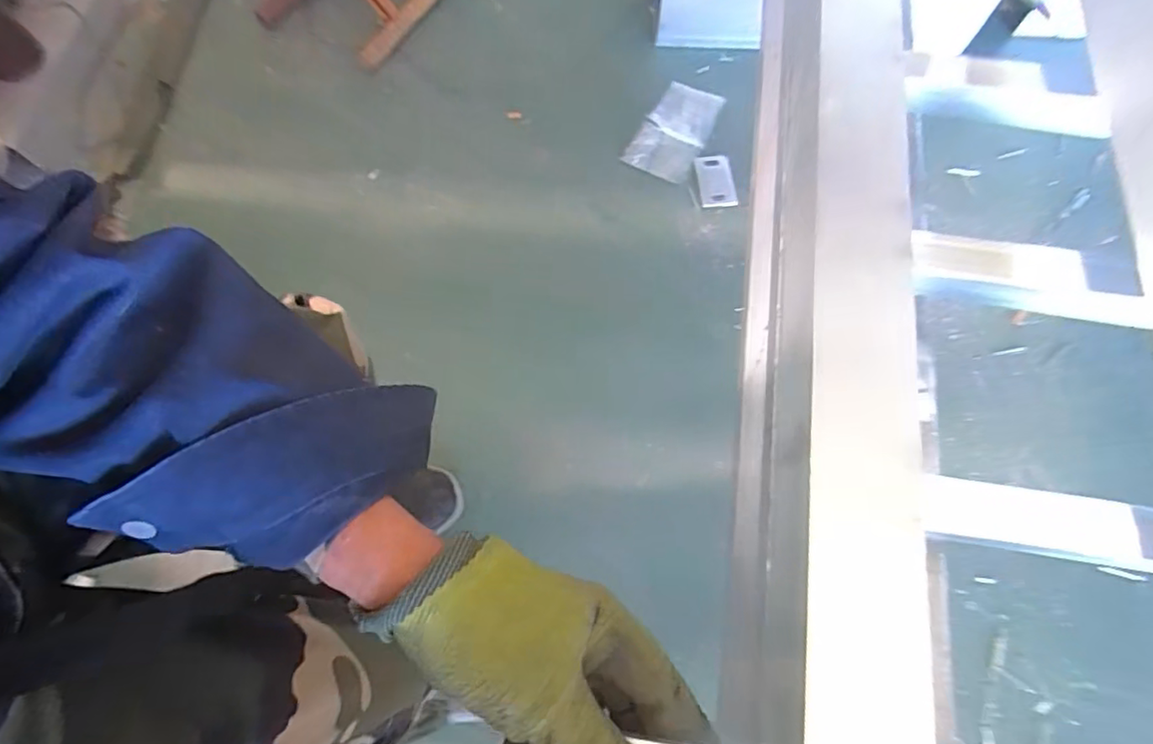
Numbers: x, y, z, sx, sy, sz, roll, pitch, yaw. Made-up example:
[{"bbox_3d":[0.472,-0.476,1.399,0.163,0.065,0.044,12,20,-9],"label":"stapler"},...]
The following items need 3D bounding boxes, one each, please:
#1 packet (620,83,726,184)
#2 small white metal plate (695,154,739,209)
[{"bbox_3d":[0.159,-0.391,0.929,0.103,0.029,0.185,26,72,9],"label":"packet"},{"bbox_3d":[0.216,-0.297,0.895,0.057,0.011,0.091,-6,70,-2],"label":"small white metal plate"}]

